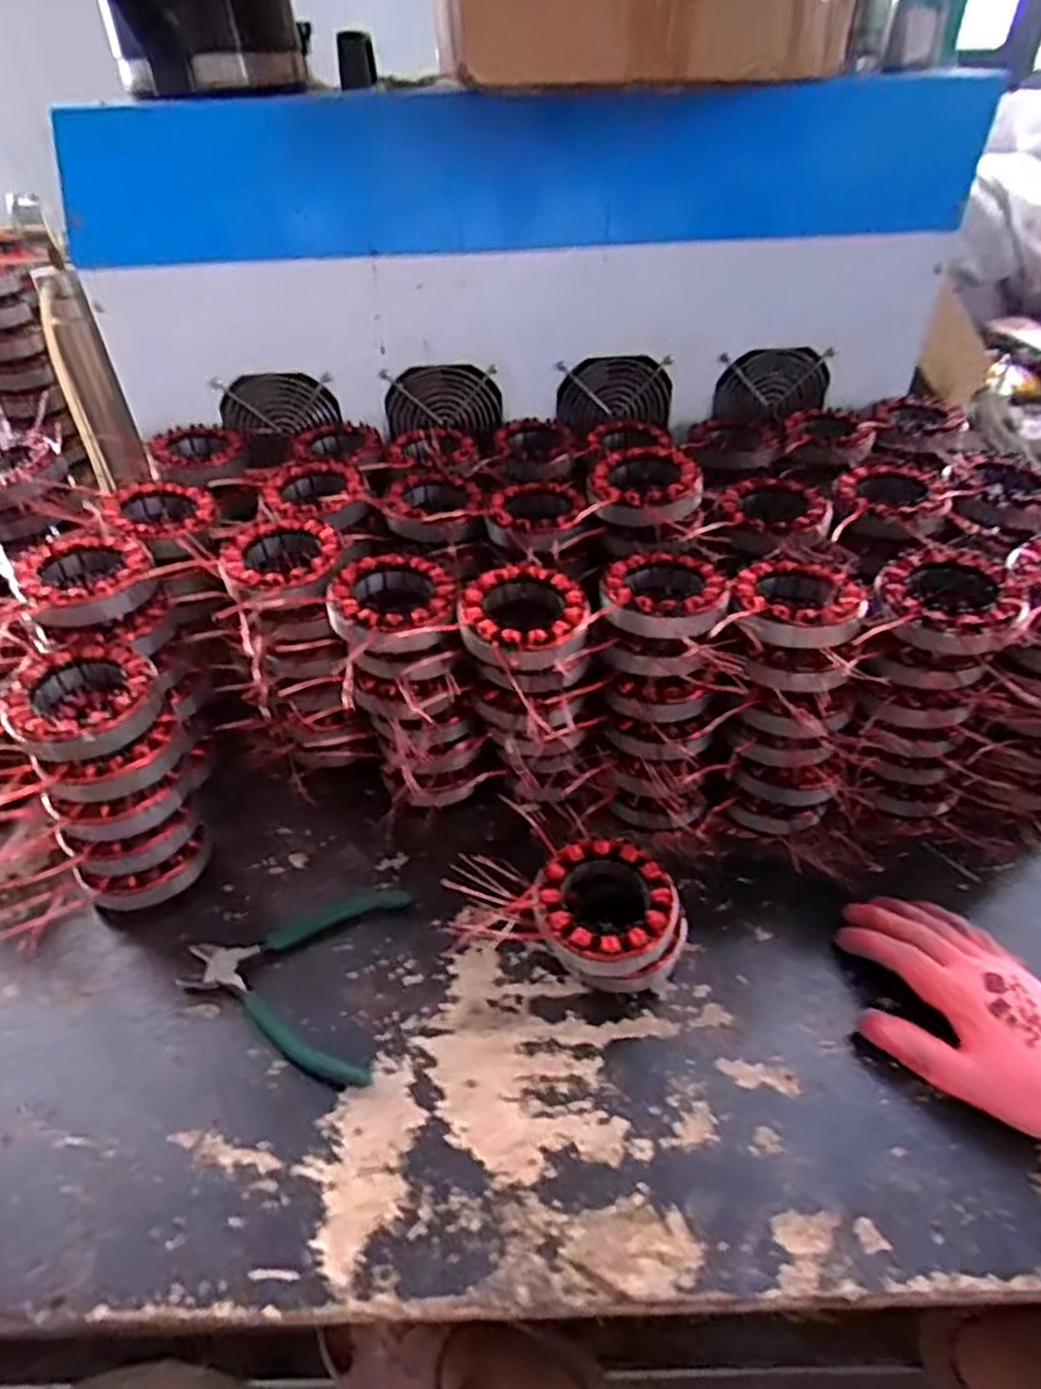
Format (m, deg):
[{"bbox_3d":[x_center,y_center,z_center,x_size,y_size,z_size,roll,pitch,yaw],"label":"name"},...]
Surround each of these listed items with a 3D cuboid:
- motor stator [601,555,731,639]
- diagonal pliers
[{"bbox_3d":[0.102,-0.072,0.508,0.087,0.021,0.087,-1,42,1],"label":"motor stator"},{"bbox_3d":[-0.152,0.183,0.477,0.134,0.014,0.132,3,42,4],"label":"diagonal pliers"}]

